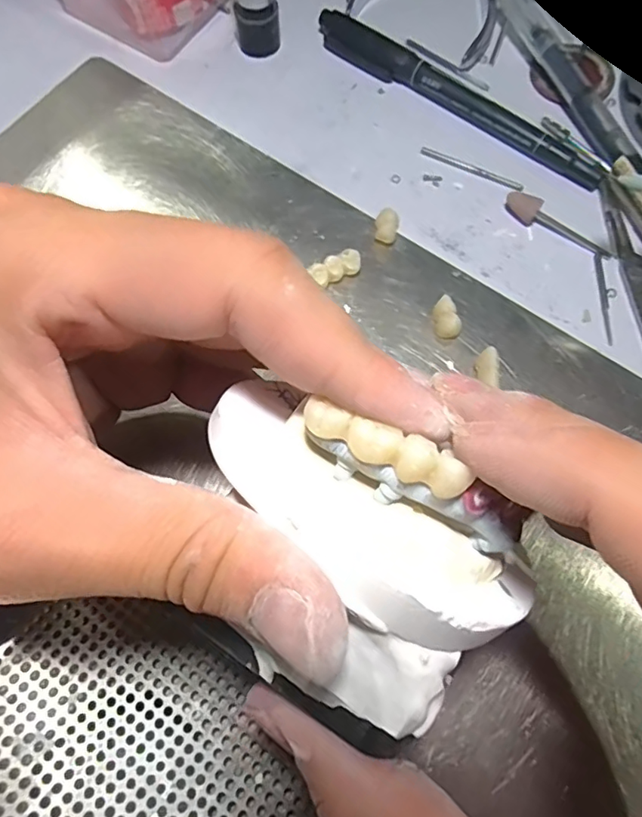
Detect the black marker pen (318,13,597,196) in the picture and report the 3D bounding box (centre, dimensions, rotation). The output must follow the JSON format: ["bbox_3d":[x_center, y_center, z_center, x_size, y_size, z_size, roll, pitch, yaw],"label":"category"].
[{"bbox_3d":[0.055,-0.132,0.227,0.138,0.011,0.012,36,75,10],"label":"black marker pen"}]

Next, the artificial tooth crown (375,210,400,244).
[{"bbox_3d":[0.026,-0.070,0.208,0.009,0.008,0.011,11,72,3],"label":"artificial tooth crown"}]

